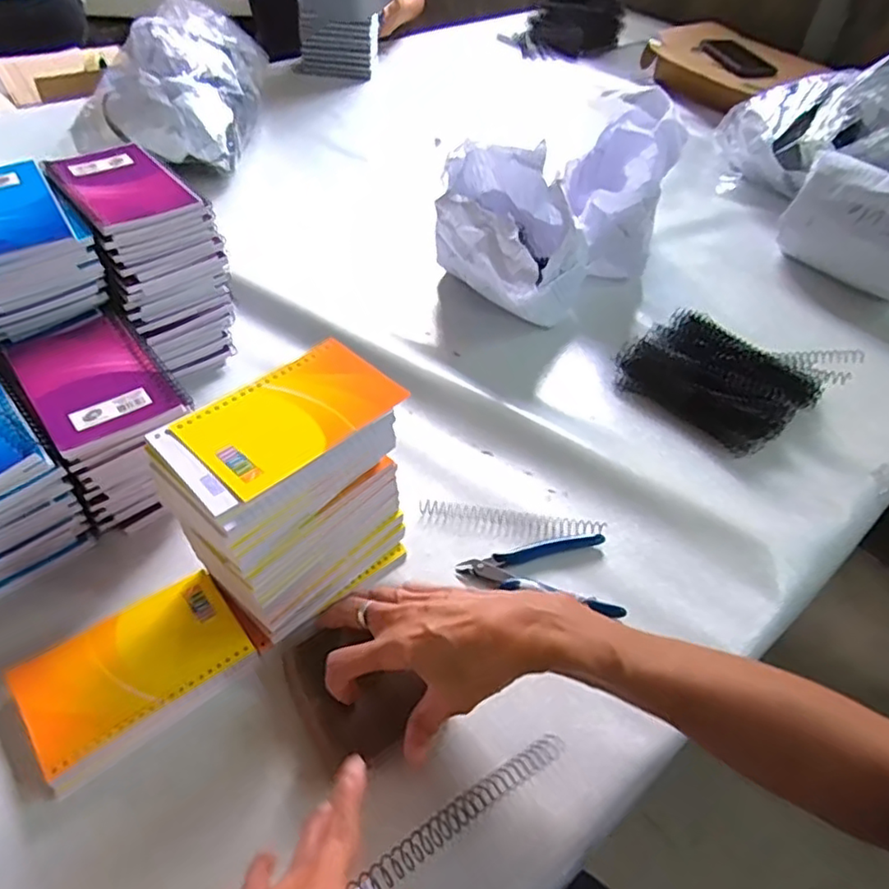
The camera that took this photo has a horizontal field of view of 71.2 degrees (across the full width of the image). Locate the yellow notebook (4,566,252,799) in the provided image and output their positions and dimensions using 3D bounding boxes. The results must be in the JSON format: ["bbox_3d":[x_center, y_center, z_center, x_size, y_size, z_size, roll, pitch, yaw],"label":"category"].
[{"bbox_3d":[-0.200,0.146,0.406,0.128,0.016,0.086,-29,56,-28],"label":"yellow notebook"}]

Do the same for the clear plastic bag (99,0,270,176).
[{"bbox_3d":[-0.382,-0.539,0.914,0.180,0.120,0.340,0,47,-5],"label":"clear plastic bag"}]

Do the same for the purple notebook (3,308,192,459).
[{"bbox_3d":[-0.253,-0.048,0.453,0.089,0.013,0.132,-27,55,-26],"label":"purple notebook"}]

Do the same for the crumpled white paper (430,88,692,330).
[{"bbox_3d":[0.128,-0.283,0.724,0.197,0.161,0.342,36,54,26],"label":"crumpled white paper"}]

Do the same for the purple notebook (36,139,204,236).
[{"bbox_3d":[-0.274,-0.219,0.525,0.087,0.012,0.127,-31,57,-29],"label":"purple notebook"}]

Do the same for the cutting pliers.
[{"bbox_3d":[0.072,0.098,0.478,0.119,0.011,0.068,2,47,-3],"label":"cutting pliers"}]

